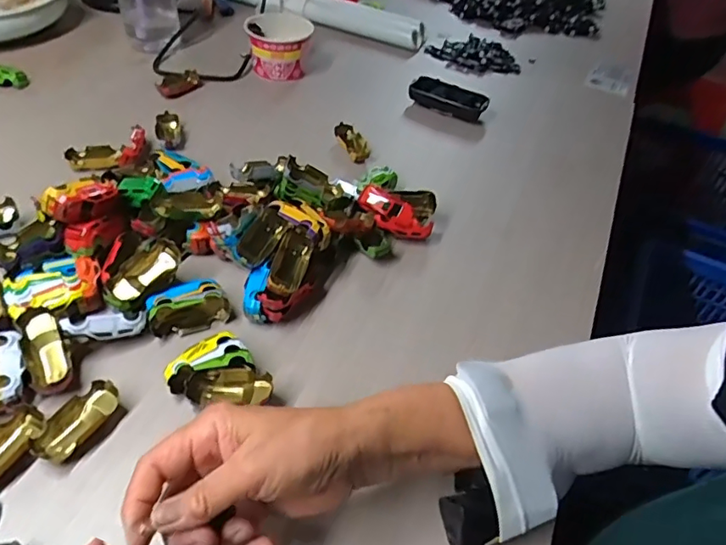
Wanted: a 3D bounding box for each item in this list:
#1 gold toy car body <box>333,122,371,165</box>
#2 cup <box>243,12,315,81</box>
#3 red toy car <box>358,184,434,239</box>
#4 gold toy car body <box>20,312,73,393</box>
[{"bbox_3d":[-0.012,-0.162,0.677,0.031,0.025,0.063,-21,52,-23],"label":"gold toy car body"},{"bbox_3d":[-0.124,-0.342,0.795,0.094,0.062,0.100,-4,47,-10],"label":"cup"},{"bbox_3d":[0.033,-0.062,0.561,0.081,0.030,0.034,35,51,6],"label":"red toy car"},{"bbox_3d":[-0.247,0.064,0.420,0.030,0.015,0.066,-18,68,-21],"label":"gold toy car body"}]

